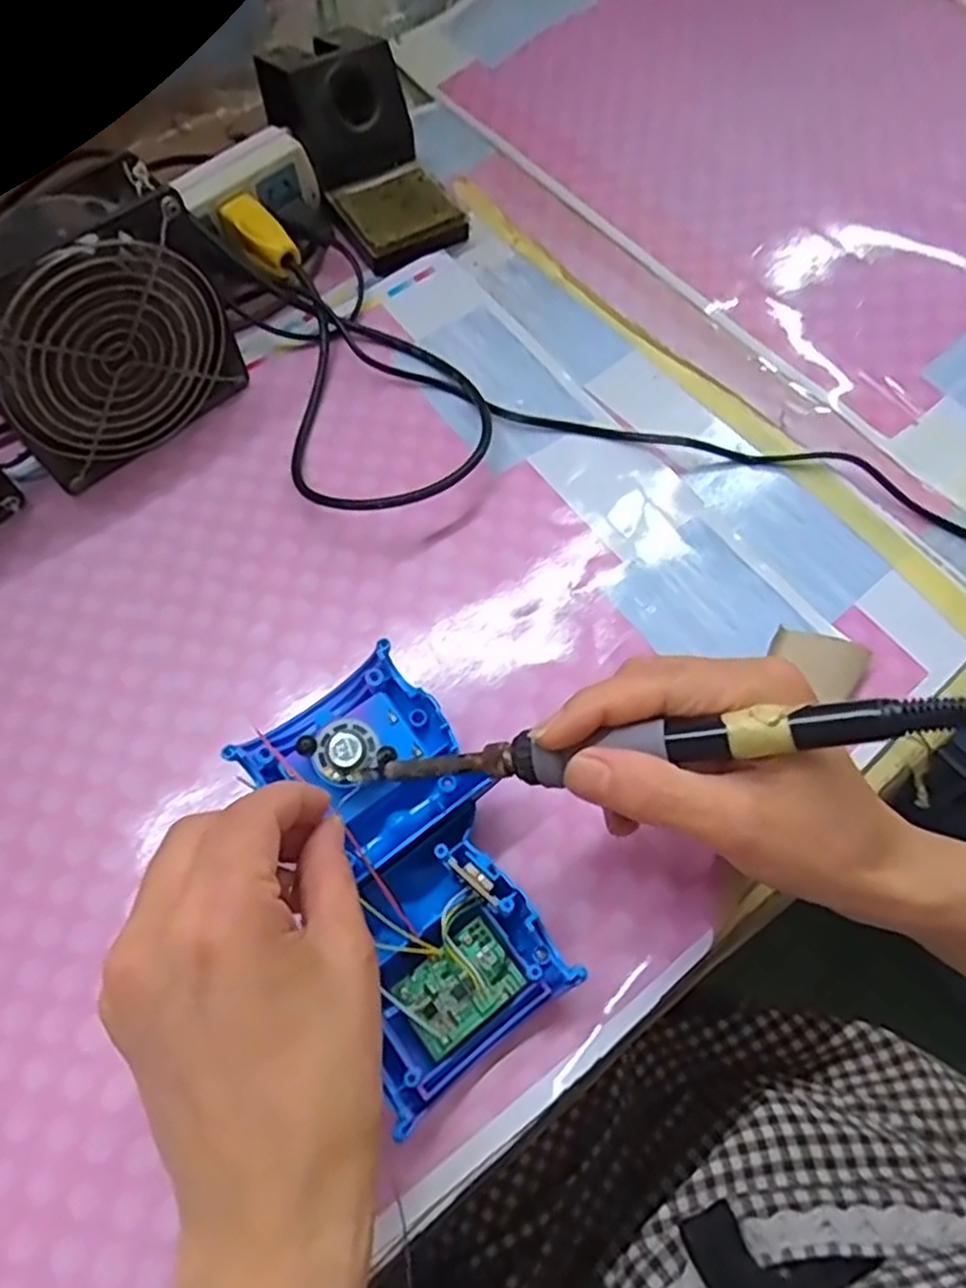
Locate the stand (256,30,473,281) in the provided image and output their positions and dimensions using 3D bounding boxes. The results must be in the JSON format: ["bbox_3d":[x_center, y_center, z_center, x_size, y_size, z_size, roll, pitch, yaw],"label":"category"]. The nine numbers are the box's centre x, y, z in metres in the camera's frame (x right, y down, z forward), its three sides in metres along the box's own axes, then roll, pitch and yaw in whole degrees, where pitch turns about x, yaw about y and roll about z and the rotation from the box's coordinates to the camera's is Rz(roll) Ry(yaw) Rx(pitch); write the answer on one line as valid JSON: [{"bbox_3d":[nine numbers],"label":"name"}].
[{"bbox_3d":[-0.070,-0.303,0.472,0.075,0.067,0.131,-28,69,-12],"label":"stand"}]

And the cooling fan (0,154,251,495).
[{"bbox_3d":[-0.188,-0.151,0.374,0.121,0.118,0.043,-37,71,-15],"label":"cooling fan"}]

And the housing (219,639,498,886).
[{"bbox_3d":[-0.048,0.050,0.317,0.079,0.033,0.076,-38,71,-15],"label":"housing"}]

